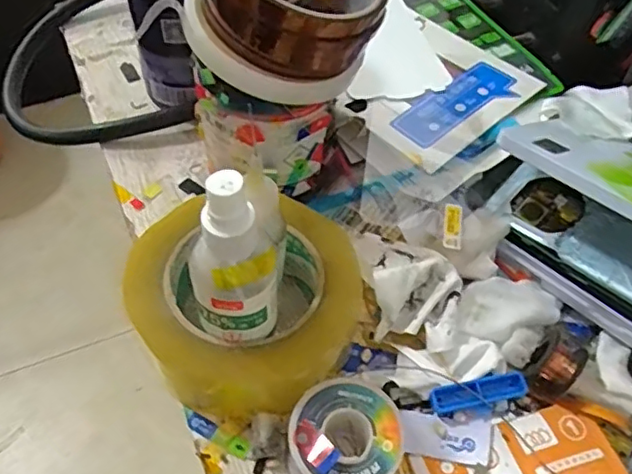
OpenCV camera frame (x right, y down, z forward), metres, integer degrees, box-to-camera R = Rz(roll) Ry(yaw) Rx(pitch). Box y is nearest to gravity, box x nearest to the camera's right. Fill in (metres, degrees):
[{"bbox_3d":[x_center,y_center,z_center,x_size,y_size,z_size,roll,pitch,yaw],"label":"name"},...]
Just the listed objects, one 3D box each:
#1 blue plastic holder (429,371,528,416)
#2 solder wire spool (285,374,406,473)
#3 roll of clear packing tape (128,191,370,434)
[{"bbox_3d":[0.086,0.083,0.315,0.051,0.008,0.014,-9,54,-10],"label":"blue plastic holder"},{"bbox_3d":[0.014,0.101,0.291,0.052,0.037,0.053,2,53,-3],"label":"solder wire spool"},{"bbox_3d":[-0.039,0.038,0.323,0.123,0.052,0.107,2,53,-3],"label":"roll of clear packing tape"}]

